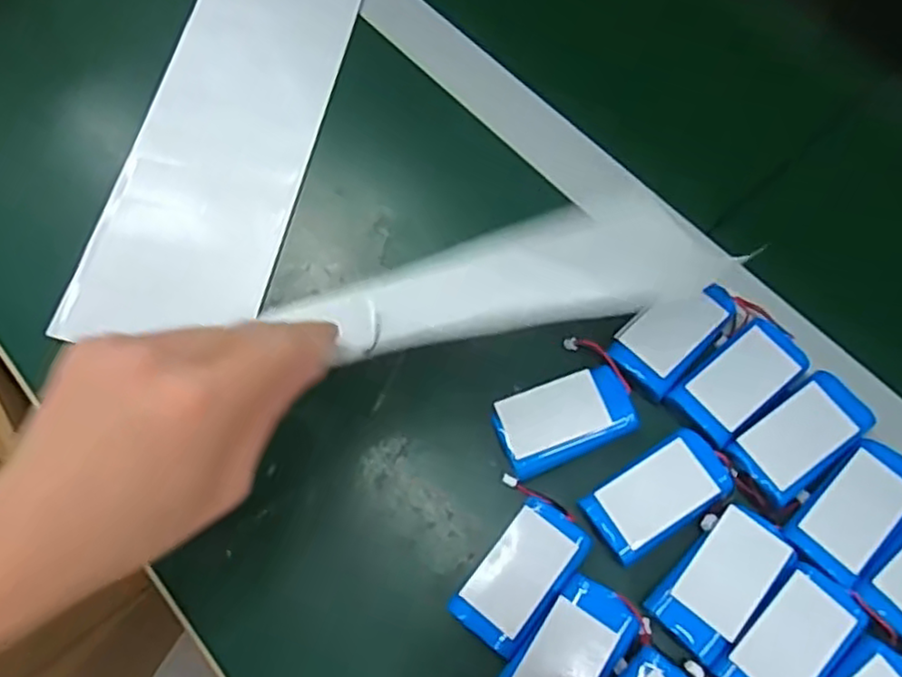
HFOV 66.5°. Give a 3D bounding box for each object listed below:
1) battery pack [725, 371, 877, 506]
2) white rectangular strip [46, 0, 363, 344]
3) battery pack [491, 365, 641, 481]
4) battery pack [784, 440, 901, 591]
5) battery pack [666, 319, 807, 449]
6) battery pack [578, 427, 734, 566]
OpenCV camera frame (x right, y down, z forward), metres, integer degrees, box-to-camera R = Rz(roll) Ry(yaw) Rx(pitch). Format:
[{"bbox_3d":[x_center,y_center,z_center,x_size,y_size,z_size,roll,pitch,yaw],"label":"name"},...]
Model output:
[{"bbox_3d":[0.169,0.044,0.326,0.069,0.005,0.036,-36,72,-12],"label":"battery pack"},{"bbox_3d":[-0.135,-0.134,0.426,0.106,0.007,0.287,12,71,3],"label":"white rectangular strip"},{"bbox_3d":[0.056,0.042,0.344,0.067,0.019,0.037,-20,70,-7],"label":"battery pack"},{"bbox_3d":[0.187,0.078,0.314,0.066,0.011,0.037,-43,74,-14],"label":"battery pack"},{"bbox_3d":[0.144,0.019,0.339,0.066,0.012,0.035,-39,73,-13],"label":"battery pack"},{"bbox_3d":[0.098,0.073,0.324,0.067,0.008,0.036,-34,74,-3],"label":"battery pack"}]

